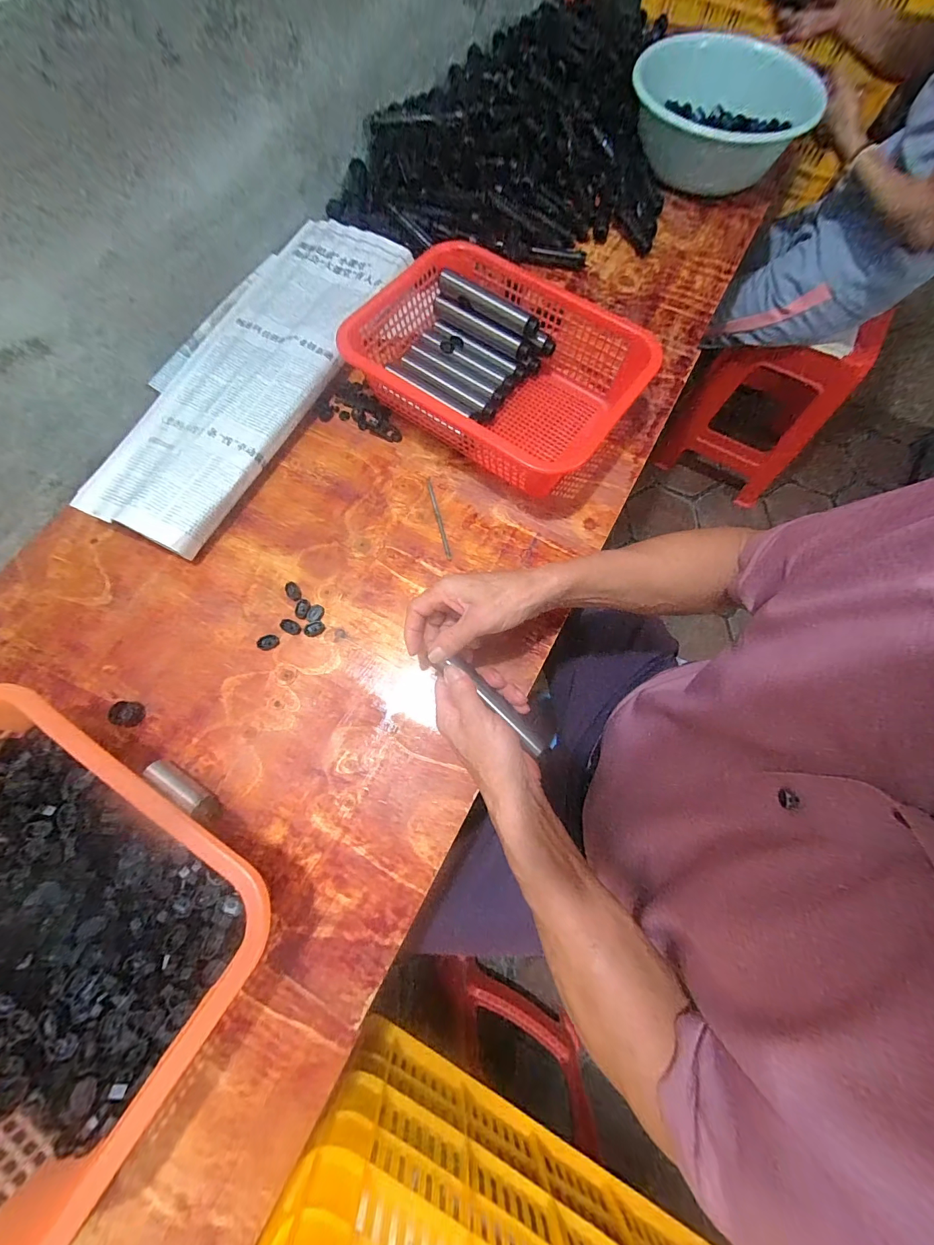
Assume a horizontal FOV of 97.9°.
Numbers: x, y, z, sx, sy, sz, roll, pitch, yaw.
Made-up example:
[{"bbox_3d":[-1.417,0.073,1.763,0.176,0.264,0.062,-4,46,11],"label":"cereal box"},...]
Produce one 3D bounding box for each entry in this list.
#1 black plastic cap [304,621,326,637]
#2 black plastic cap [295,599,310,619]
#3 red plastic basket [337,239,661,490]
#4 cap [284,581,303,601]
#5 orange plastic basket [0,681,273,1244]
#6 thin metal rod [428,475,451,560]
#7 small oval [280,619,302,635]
[{"bbox_3d":[-0.174,0.007,0.462,0.023,0.004,0.017,-16,71,-7],"label":"black plastic cap"},{"bbox_3d":[-0.188,-0.016,0.463,0.015,0.004,0.023,12,70,3],"label":"black plastic cap"},{"bbox_3d":[0.040,-0.315,0.528,0.328,0.102,0.252,34,74,10],"label":"red plastic basket"},{"bbox_3d":[-0.201,-0.037,0.470,0.017,0.004,0.026,-36,75,-13],"label":"cap"},{"bbox_3d":[-0.346,0.240,0.335,0.337,0.089,0.254,32,74,9],"label":"orange plastic basket"},{"bbox_3d":[-0.036,-0.132,0.509,0.007,0.008,0.118,-13,71,-6],"label":"thin metal rod"},{"bbox_3d":[-0.200,0.005,0.462,0.024,0.004,0.014,24,71,7],"label":"small oval"}]

